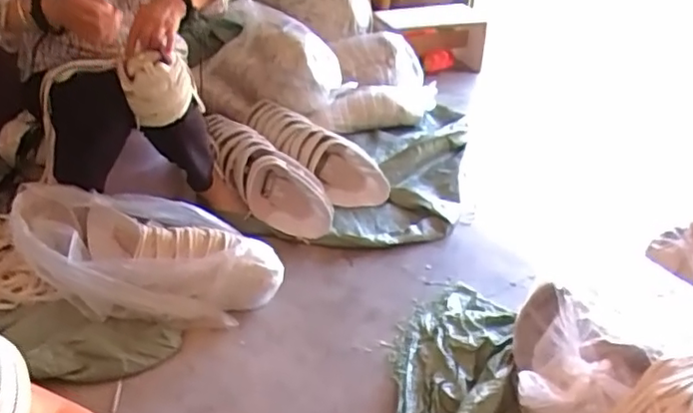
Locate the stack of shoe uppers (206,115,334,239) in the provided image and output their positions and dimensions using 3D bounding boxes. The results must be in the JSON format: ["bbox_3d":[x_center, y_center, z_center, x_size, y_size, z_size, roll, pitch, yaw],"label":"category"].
[{"bbox_3d":[-0.206,-0.081,1.462,0.425,0.146,0.118,42,43,5],"label":"stack of shoe uppers"}]

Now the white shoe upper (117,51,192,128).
[{"bbox_3d":[-0.357,-0.221,1.126,0.124,0.135,0.085,-8,34,-13],"label":"white shoe upper"}]

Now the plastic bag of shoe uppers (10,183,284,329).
[{"bbox_3d":[-0.388,0.093,1.183,0.506,0.165,0.246,16,33,-1],"label":"plastic bag of shoe uppers"}]

